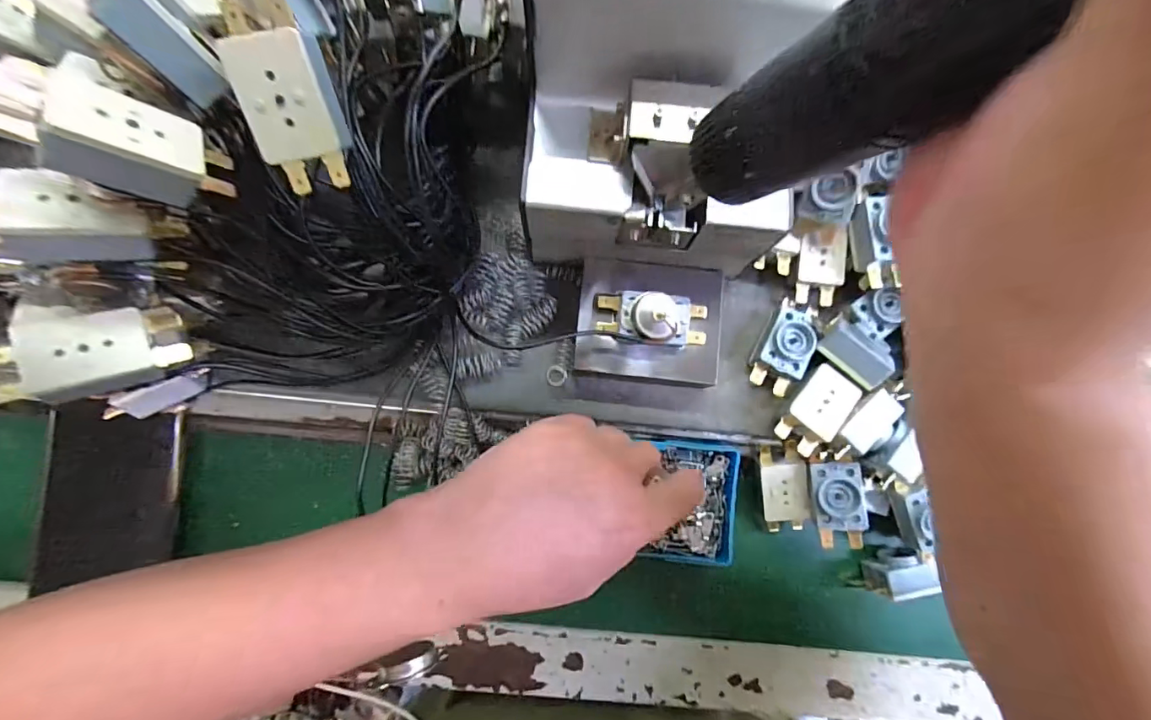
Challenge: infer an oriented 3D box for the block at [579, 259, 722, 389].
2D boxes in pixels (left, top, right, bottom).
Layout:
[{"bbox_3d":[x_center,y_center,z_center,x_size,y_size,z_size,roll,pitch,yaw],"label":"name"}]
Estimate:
[{"bbox_3d":[0.041,-0.021,0.287,0.079,0.025,0.066,5,82,-2],"label":"block"}]

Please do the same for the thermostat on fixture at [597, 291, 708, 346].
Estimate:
[{"bbox_3d":[0.043,-0.022,0.267,0.059,0.019,0.028,2,83,-3],"label":"thermostat on fixture"}]

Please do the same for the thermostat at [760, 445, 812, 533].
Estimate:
[{"bbox_3d":[0.131,0.080,0.308,0.027,0.018,0.055,-8,100,11],"label":"thermostat"}]

